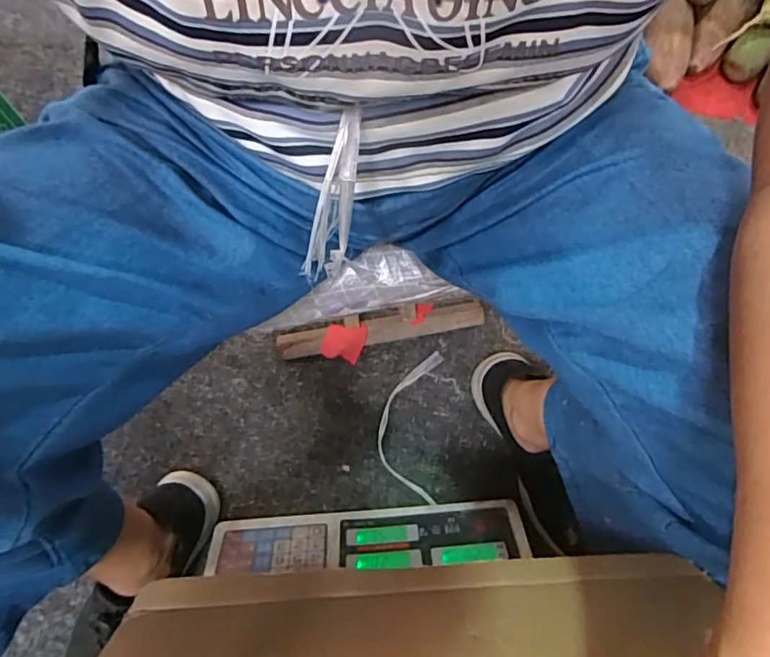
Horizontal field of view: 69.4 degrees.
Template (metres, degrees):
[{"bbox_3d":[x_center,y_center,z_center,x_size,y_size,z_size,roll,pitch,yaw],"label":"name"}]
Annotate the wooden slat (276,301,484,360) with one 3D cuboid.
[{"bbox_3d":[-0.004,0.001,0.673,0.247,0.020,0.029,-10,76,-3],"label":"wooden slat"}]

